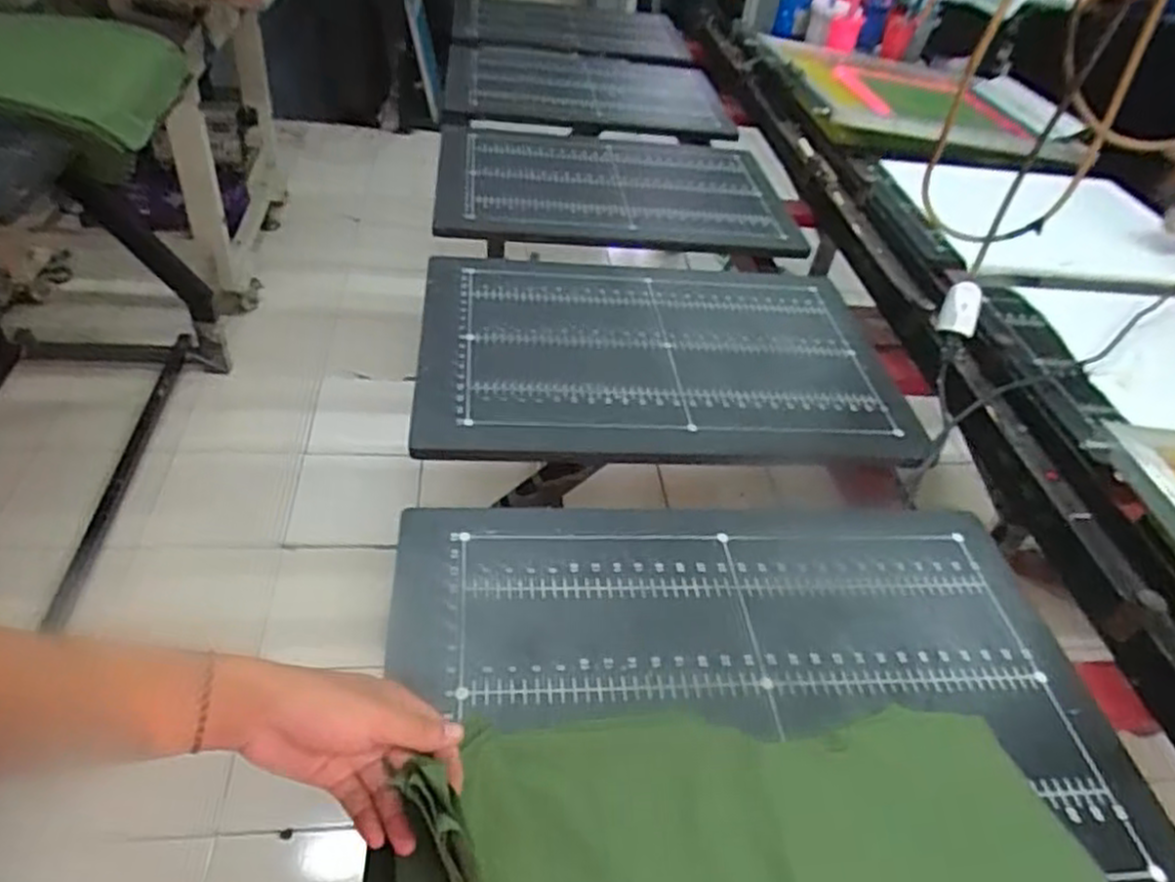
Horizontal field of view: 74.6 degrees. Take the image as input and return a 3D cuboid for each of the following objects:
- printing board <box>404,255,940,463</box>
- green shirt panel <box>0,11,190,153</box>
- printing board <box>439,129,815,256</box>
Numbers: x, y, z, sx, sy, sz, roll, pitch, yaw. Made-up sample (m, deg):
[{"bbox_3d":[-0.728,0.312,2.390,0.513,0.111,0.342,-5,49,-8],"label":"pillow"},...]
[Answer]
[{"bbox_3d":[0.091,-0.117,0.977,0.584,0.026,0.399,0,43,-7],"label":"printing board"},{"bbox_3d":[-1.041,-0.658,1.339,0.574,0.094,0.513,1,43,-17],"label":"green shirt panel"},{"bbox_3d":[0.043,-0.456,1.331,0.599,0.032,0.397,2,42,-5],"label":"printing board"}]

